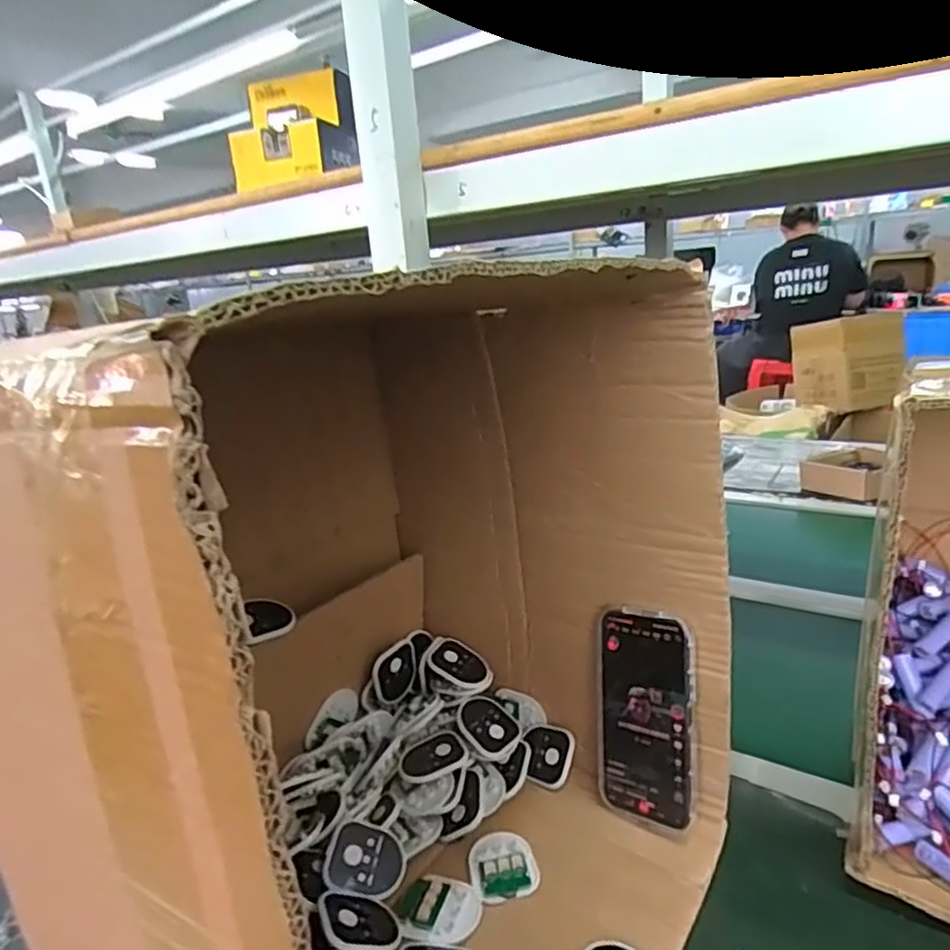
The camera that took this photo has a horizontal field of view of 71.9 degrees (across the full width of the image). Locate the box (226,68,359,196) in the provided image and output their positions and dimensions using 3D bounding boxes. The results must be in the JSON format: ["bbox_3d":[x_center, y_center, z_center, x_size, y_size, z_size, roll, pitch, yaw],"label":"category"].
[{"bbox_3d":[-0.219,-0.414,0.784,0.143,0.122,0.082,5,21,28],"label":"box"}]

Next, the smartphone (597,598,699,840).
[{"bbox_3d":[0.135,0.193,0.523,0.078,0.169,0.012,2,2,40],"label":"smartphone"}]

